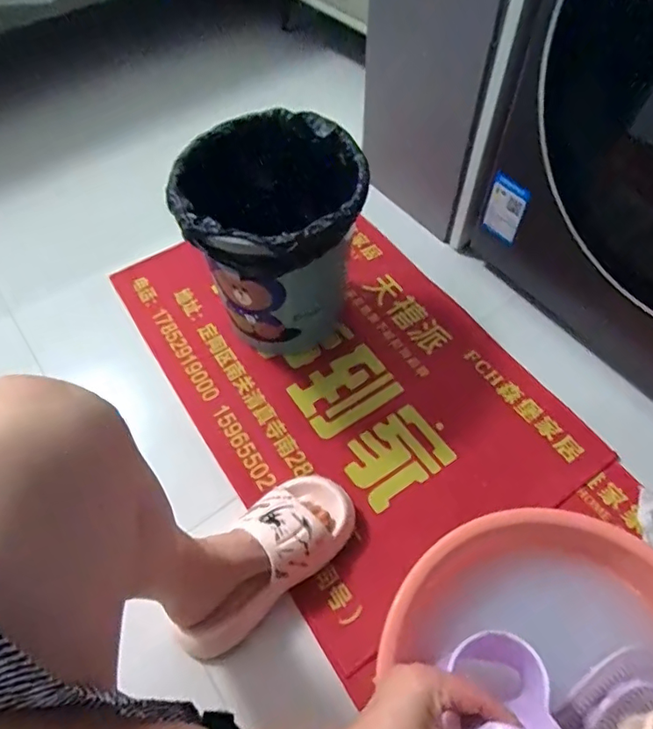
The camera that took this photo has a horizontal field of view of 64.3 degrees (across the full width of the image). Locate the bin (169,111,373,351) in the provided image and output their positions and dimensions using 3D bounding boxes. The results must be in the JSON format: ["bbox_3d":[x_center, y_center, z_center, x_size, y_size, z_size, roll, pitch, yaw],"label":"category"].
[{"bbox_3d":[-0.073,-0.167,0.788,0.239,0.300,0.227,-12,58,-8],"label":"bin"}]

